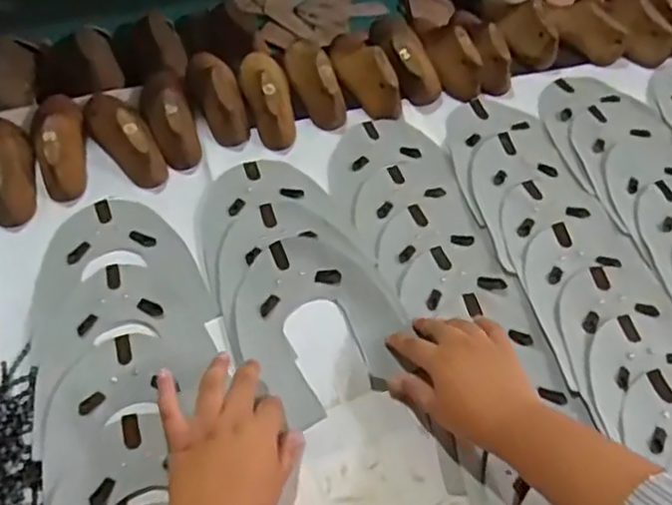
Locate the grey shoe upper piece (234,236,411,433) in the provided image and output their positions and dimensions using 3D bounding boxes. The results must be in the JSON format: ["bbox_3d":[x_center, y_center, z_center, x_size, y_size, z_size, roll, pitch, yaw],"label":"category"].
[{"bbox_3d":[-0.016,0.056,0.570,0.133,0.017,0.161,-21,57,-17],"label":"grey shoe upper piece"}]

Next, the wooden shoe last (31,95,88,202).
[{"bbox_3d":[-0.281,-0.119,0.655,0.050,0.057,0.138,-16,56,-13],"label":"wooden shoe last"}]

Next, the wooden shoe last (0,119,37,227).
[{"bbox_3d":[-0.324,-0.093,0.635,0.048,0.055,0.136,-20,57,-16],"label":"wooden shoe last"}]

